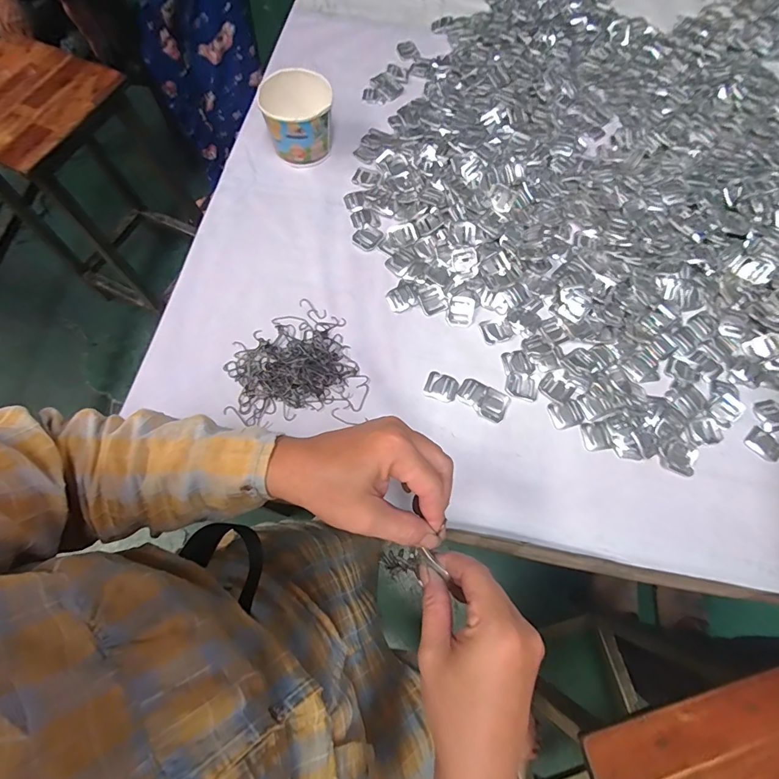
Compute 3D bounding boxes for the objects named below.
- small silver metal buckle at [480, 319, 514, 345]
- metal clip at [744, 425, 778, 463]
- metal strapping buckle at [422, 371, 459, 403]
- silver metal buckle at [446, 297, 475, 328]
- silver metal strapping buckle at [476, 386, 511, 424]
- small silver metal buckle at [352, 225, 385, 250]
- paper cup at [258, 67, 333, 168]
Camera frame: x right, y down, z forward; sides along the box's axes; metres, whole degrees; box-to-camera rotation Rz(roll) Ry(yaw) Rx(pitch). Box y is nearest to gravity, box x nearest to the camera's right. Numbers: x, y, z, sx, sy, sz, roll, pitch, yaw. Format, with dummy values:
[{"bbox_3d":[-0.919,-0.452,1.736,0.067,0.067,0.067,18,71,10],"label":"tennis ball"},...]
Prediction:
[{"bbox_3d":[0.126,-0.070,0.499,0.034,0.004,0.028,-15,71,-7],"label":"small silver metal buckle"},{"bbox_3d":[0.410,0.060,0.464,0.035,0.004,0.030,42,74,12],"label":"metal clip"},{"bbox_3d":[0.059,-0.003,0.476,0.036,0.004,0.030,22,71,6],"label":"metal strapping buckle"},{"bbox_3d":[0.085,-0.093,0.506,0.029,0.007,0.035,13,70,3],"label":"silver metal buckle"},{"bbox_3d":[0.114,0.017,0.466,0.030,0.005,0.034,26,71,7],"label":"silver metal strapping buckle"},{"bbox_3d":[-0.027,-0.194,0.544,0.034,0.004,0.035,36,73,11],"label":"small silver metal buckle"},{"bbox_3d":[-0.120,-0.359,0.565,0.090,0.078,0.091,1,70,-2],"label":"paper cup"}]

